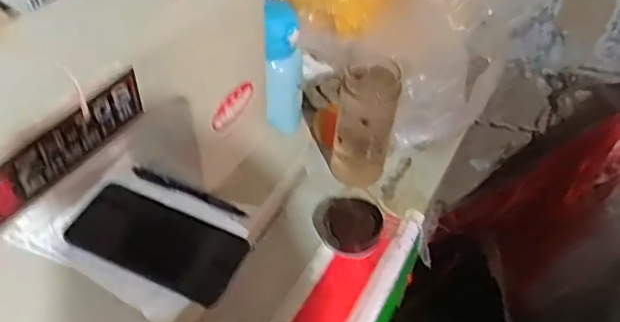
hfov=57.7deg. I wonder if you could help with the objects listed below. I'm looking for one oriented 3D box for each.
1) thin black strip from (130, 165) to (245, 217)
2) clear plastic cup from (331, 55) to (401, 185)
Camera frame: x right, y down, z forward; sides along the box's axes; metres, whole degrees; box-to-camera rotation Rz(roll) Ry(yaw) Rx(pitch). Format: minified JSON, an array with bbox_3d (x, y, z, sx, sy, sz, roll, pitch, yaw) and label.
[{"bbox_3d":[-0.126,0.031,0.585,0.131,0.016,0.008,18,49,12],"label":"thin black strip"},{"bbox_3d":[0.063,-0.043,0.651,0.062,0.157,0.057,8,48,3],"label":"clear plastic cup"}]

